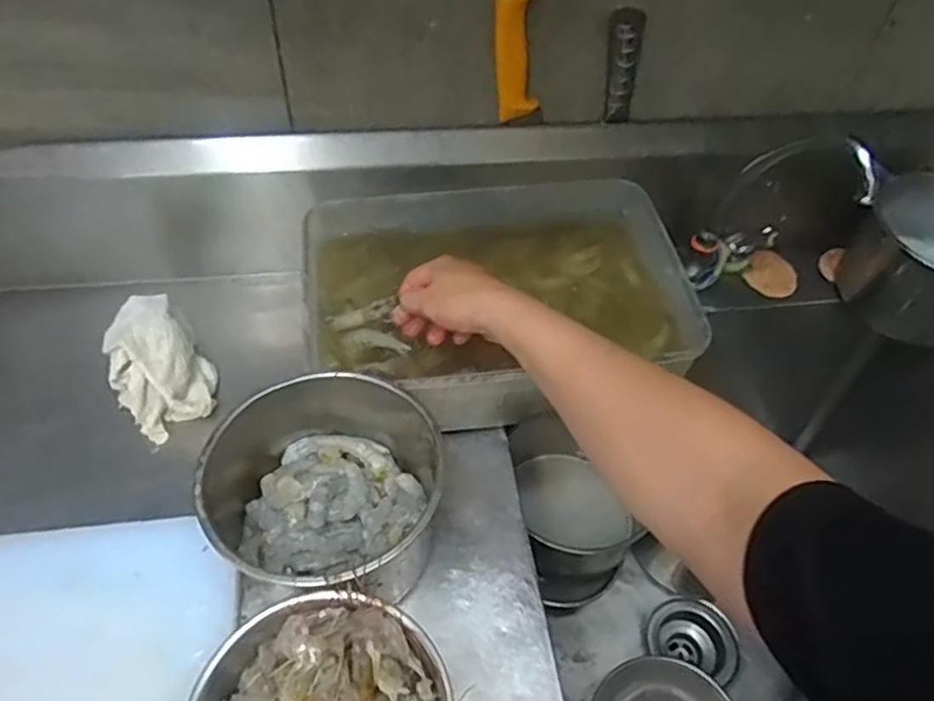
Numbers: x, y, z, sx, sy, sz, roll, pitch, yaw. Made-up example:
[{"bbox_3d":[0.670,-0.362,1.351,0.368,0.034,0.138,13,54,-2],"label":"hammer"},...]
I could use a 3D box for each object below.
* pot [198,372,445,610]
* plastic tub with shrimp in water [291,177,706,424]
[{"bbox_3d":[-0.117,0.117,0.538,0.166,0.111,0.177,2,50,-2],"label":"pot"},{"bbox_3d":[0.029,-0.059,0.679,0.355,0.089,0.248,-6,51,-8],"label":"plastic tub with shrimp in water"}]

